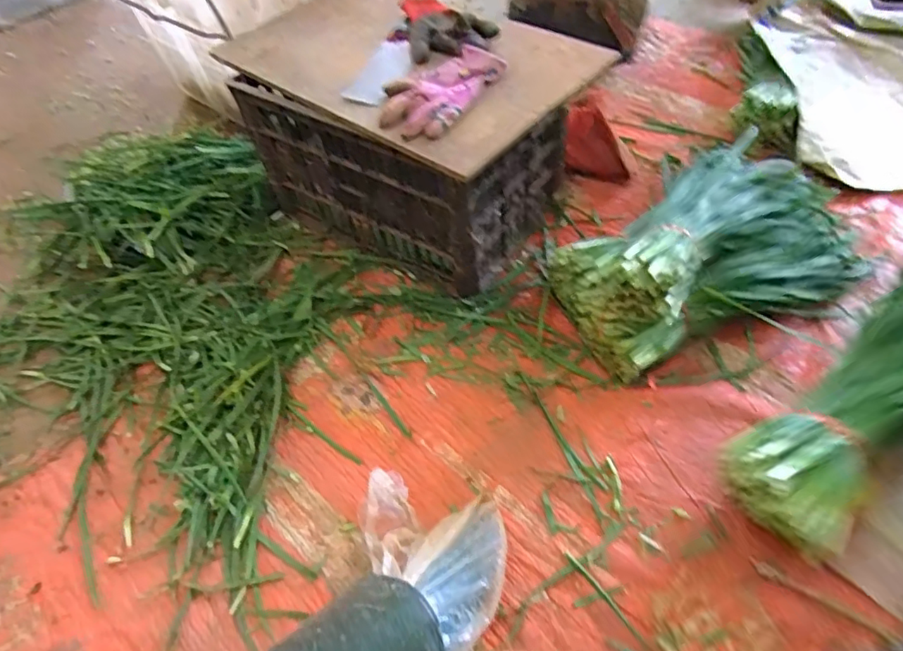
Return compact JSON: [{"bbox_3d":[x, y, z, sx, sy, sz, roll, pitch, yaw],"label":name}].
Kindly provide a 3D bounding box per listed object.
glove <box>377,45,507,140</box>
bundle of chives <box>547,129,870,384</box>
[{"bbox_3d":[-0.018,-0.327,0.758,0.119,0.032,0.186,26,61,22],"label":"glove"},{"bbox_3d":[0.404,-0.124,0.828,0.473,0.176,0.257,-18,54,-9],"label":"bundle of chives"}]

